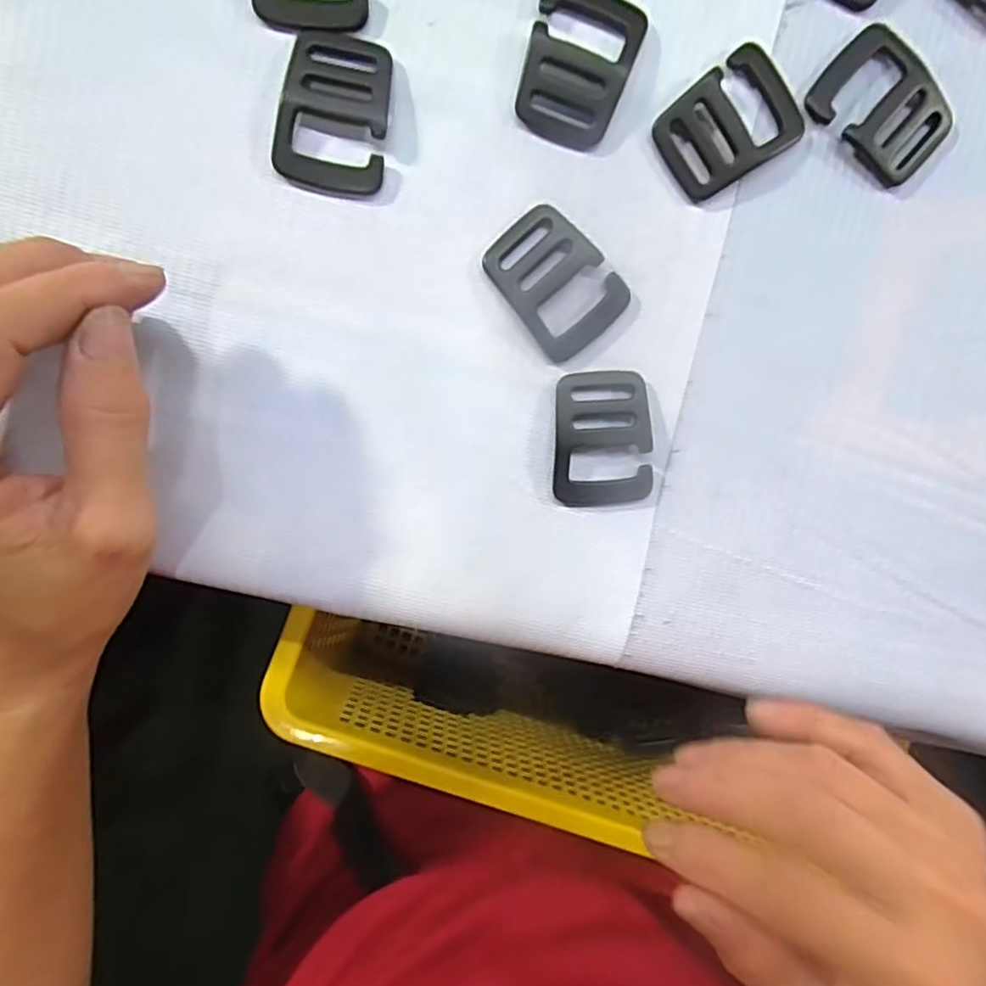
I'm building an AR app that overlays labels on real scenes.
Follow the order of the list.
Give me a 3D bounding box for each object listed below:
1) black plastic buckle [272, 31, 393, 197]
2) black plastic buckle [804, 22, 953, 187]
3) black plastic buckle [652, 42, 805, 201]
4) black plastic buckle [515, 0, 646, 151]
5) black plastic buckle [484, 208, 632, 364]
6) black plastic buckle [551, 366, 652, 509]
[{"bbox_3d":[-0.047,-0.113,0.193,0.032,0.007,0.043,8,98,-4],"label":"black plastic buckle"},{"bbox_3d":[0.122,-0.121,0.202,0.043,0.006,0.031,39,94,-8],"label":"black plastic buckle"},{"bbox_3d":[0.073,-0.114,0.201,0.042,0.007,0.032,-34,98,2],"label":"black plastic buckle"},{"bbox_3d":[0.025,-0.130,0.195,0.031,0.006,0.045,22,96,-6],"label":"black plastic buckle"},{"bbox_3d":[0.020,-0.067,0.205,0.031,0.005,0.043,-40,98,3],"label":"black plastic buckle"},{"bbox_3d":[0.036,-0.018,0.213,0.032,0.005,0.044,0,98,-3],"label":"black plastic buckle"}]

